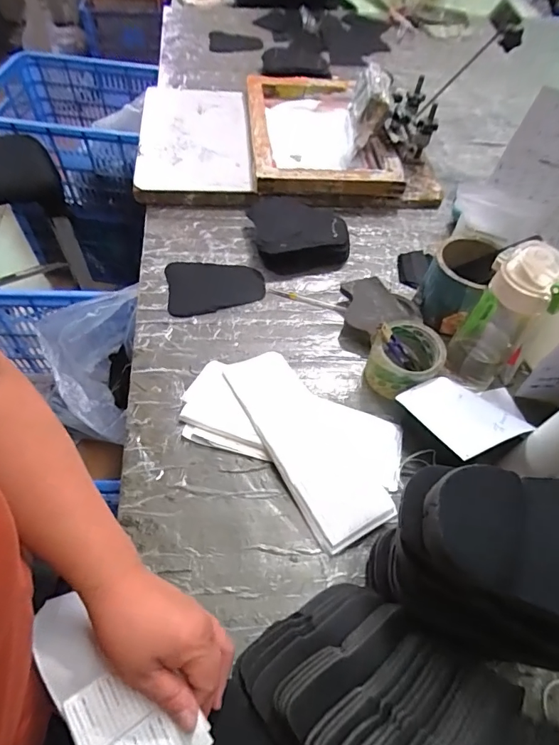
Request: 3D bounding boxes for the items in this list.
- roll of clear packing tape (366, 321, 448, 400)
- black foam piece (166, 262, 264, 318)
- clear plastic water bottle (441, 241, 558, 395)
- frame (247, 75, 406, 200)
[{"bbox_3d":[0.166,-0.018,0.605,0.092,0.065,0.099,33,59,17],"label":"roll of clear packing tape"},{"bbox_3d":[-0.098,-0.134,0.697,0.145,0.005,0.099,-7,56,-9],"label":"black foam piece"},{"bbox_3d":[0.272,-0.059,0.548,0.086,0.215,0.067,37,61,20],"label":"clear plastic water bottle"},{"bbox_3d":[0.070,-0.466,0.884,0.262,0.045,0.351,-3,58,-8],"label":"frame"}]

